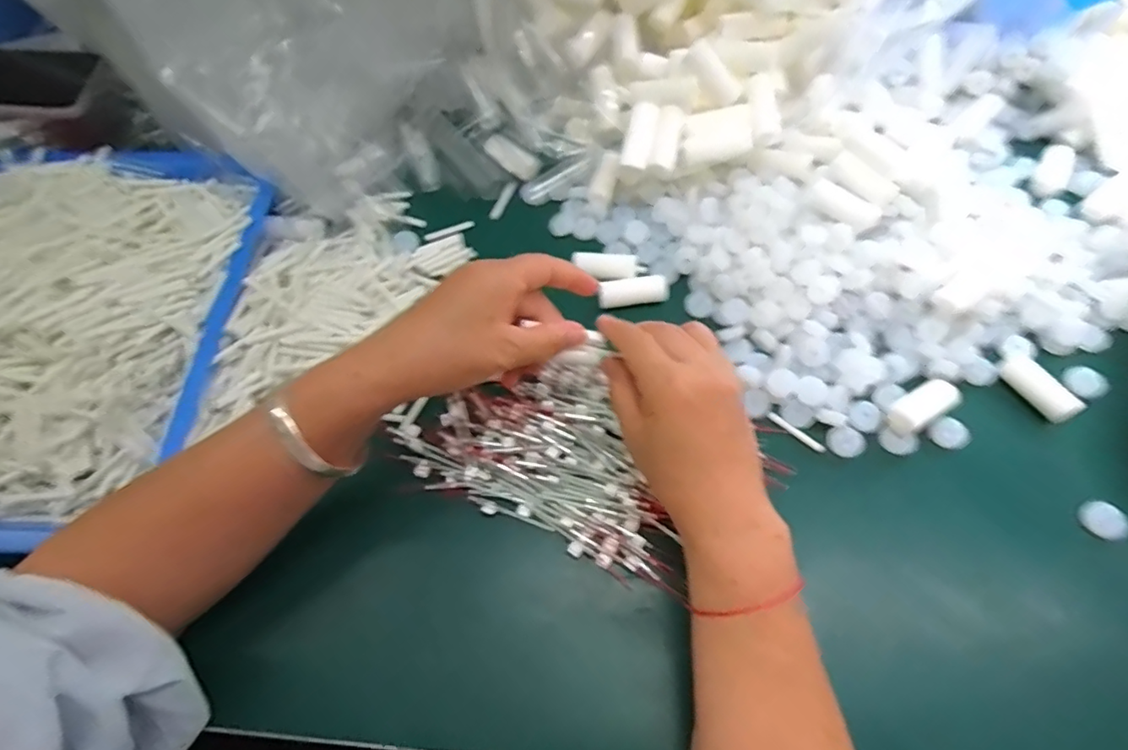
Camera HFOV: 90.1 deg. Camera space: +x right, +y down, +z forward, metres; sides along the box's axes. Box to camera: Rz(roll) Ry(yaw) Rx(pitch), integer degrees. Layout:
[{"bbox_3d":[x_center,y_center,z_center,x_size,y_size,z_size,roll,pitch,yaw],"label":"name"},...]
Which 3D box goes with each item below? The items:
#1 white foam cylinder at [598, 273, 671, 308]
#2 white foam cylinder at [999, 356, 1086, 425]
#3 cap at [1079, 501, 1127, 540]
[{"bbox_3d":[0.054,-0.065,0.432,0.055,0.016,0.015,-6,62,-1],"label":"white foam cylinder"},{"bbox_3d":[0.332,0.009,0.394,0.018,0.017,0.052,-33,66,-14],"label":"white foam cylinder"},{"bbox_3d":[0.343,0.092,0.357,0.018,0.012,0.024,-14,63,-6],"label":"cap"}]

